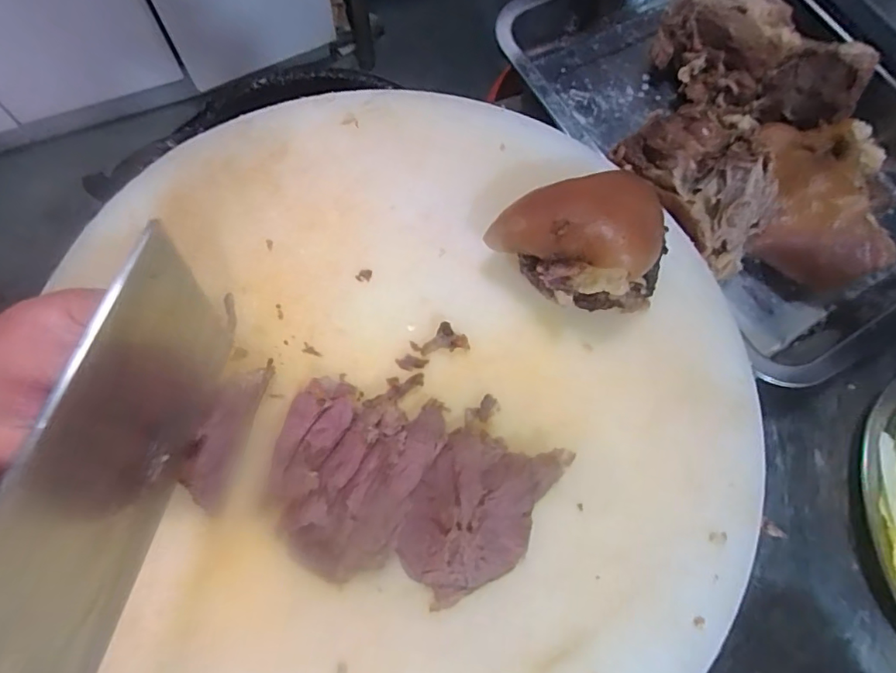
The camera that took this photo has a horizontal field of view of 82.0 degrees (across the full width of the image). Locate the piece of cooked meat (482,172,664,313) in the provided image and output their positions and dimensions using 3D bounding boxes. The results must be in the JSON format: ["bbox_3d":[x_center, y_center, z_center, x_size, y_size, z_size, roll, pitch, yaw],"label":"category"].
[{"bbox_3d":[0.068,-0.048,0.267,0.089,0.055,0.058,-6,70,-5],"label":"piece of cooked meat"}]

